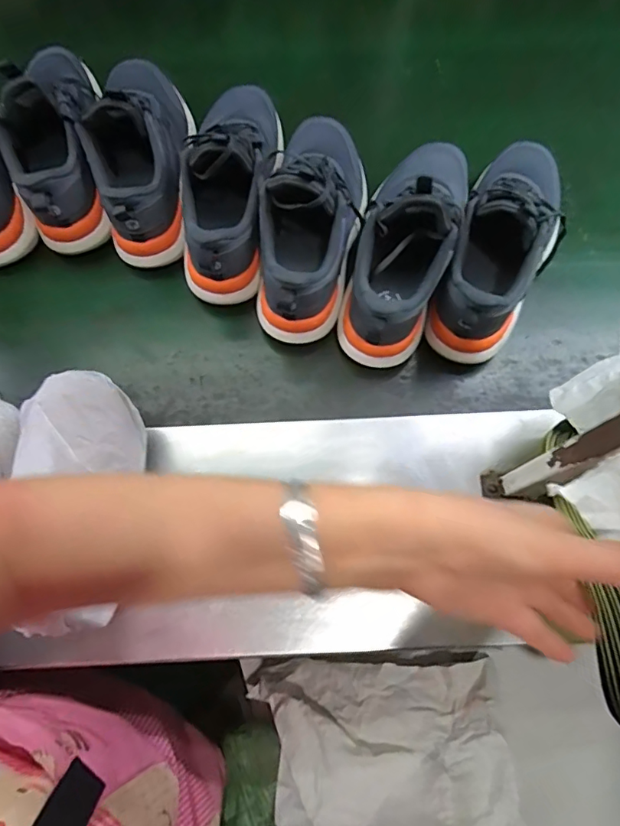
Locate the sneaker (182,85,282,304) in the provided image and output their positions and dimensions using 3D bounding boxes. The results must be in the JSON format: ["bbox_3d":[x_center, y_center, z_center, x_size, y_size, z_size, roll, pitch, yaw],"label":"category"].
[{"bbox_3d":[-0.097,-0.272,0.579,0.108,0.125,0.256,2,72,2],"label":"sneaker"}]

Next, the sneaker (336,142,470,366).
[{"bbox_3d":[0.109,-0.197,0.560,0.101,0.141,0.274,17,73,7],"label":"sneaker"}]

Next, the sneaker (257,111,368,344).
[{"bbox_3d":[0.000,-0.226,0.568,0.104,0.126,0.266,6,72,3],"label":"sneaker"}]

